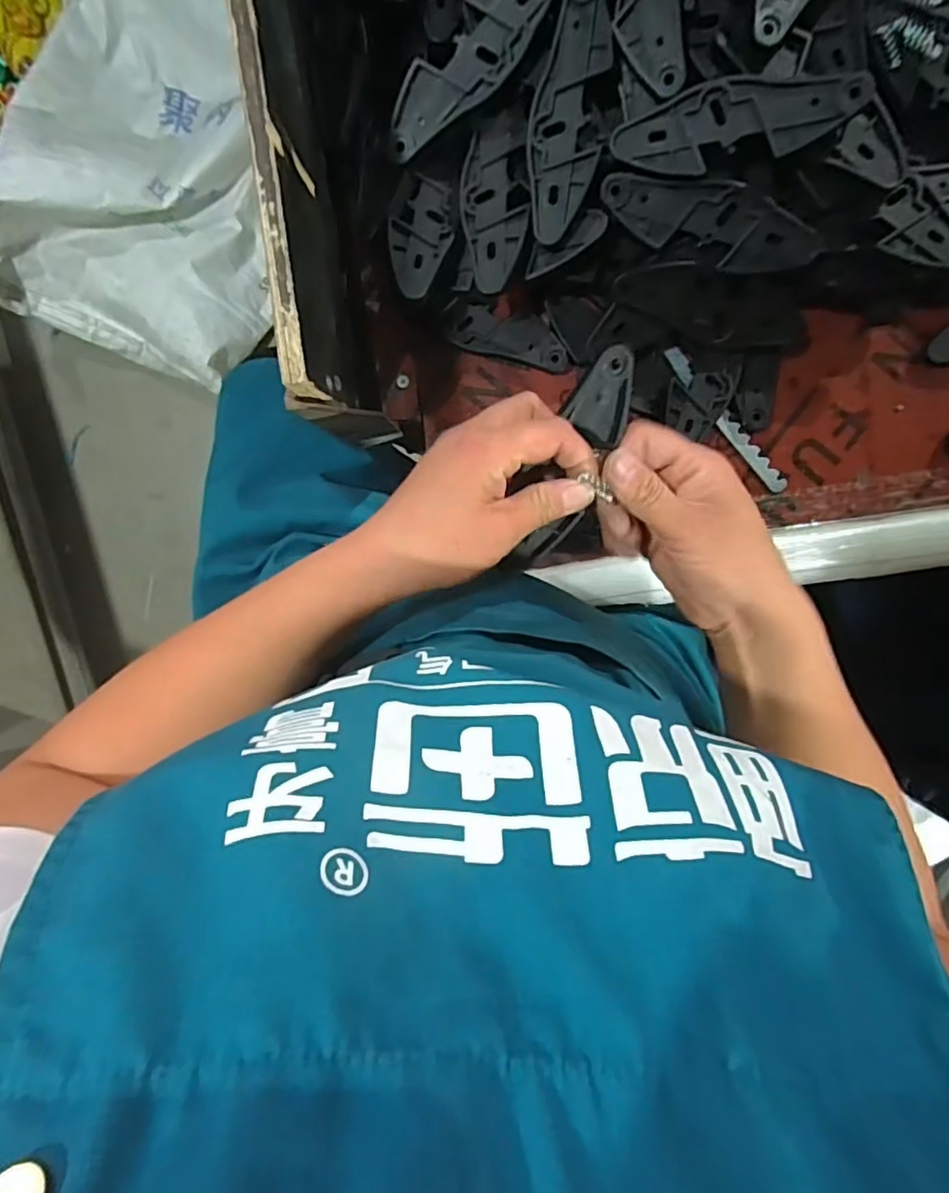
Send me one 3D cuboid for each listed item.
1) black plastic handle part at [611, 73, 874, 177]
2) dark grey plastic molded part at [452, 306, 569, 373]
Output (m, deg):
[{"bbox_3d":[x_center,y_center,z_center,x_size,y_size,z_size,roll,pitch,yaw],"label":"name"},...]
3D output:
[{"bbox_3d":[0.142,-0.257,0.330,0.124,0.005,0.039,-3,112,16],"label":"black plastic handle part"},{"bbox_3d":[0.026,-0.177,0.416,0.077,0.007,0.029,14,99,-1],"label":"dark grey plastic molded part"}]

